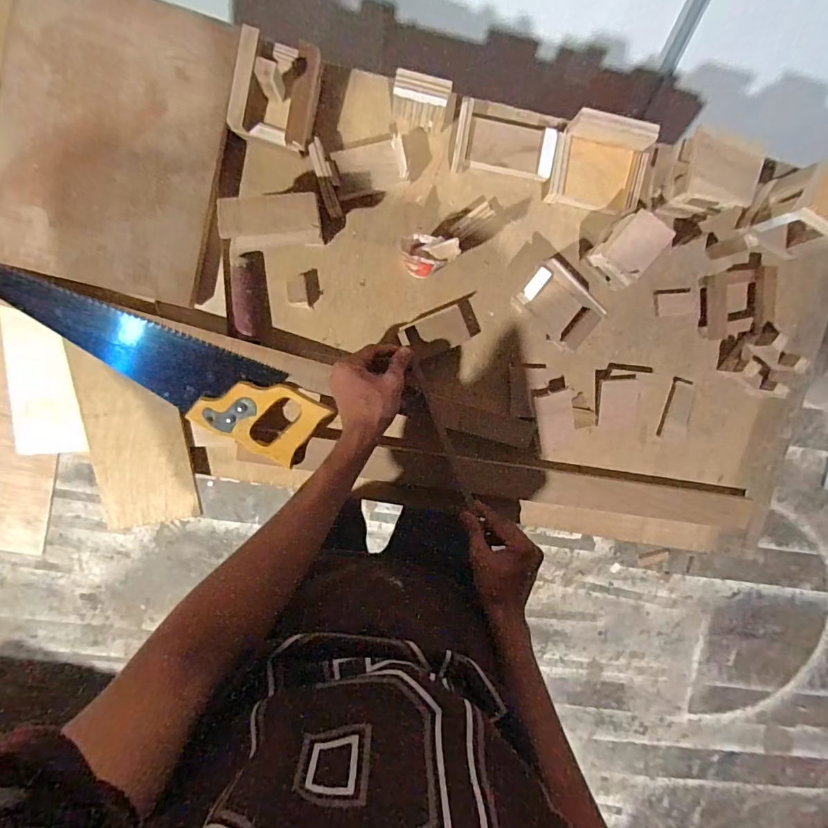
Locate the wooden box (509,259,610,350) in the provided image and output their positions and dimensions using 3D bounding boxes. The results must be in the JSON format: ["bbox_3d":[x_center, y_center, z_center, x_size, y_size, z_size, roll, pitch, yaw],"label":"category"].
[{"bbox_3d":[0.180,-0.136,0.584,0.103,0.050,0.062,44,91,-7],"label":"wooden box"}]

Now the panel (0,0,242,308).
[{"bbox_3d":[-0.337,-0.300,0.514,0.222,0.013,0.308,13,96,-12],"label":"panel"}]

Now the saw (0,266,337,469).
[{"bbox_3d":[-0.306,-0.059,0.553,0.410,0.036,0.104,25,93,-6],"label":"saw"}]

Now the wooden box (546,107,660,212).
[{"bbox_3d":[0.231,-0.309,0.571,0.116,0.039,0.098,9,95,-5],"label":"wooden box"}]

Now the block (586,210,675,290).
[{"bbox_3d":[0.260,-0.202,0.572,0.062,0.061,0.075,38,92,-7],"label":"block"}]

